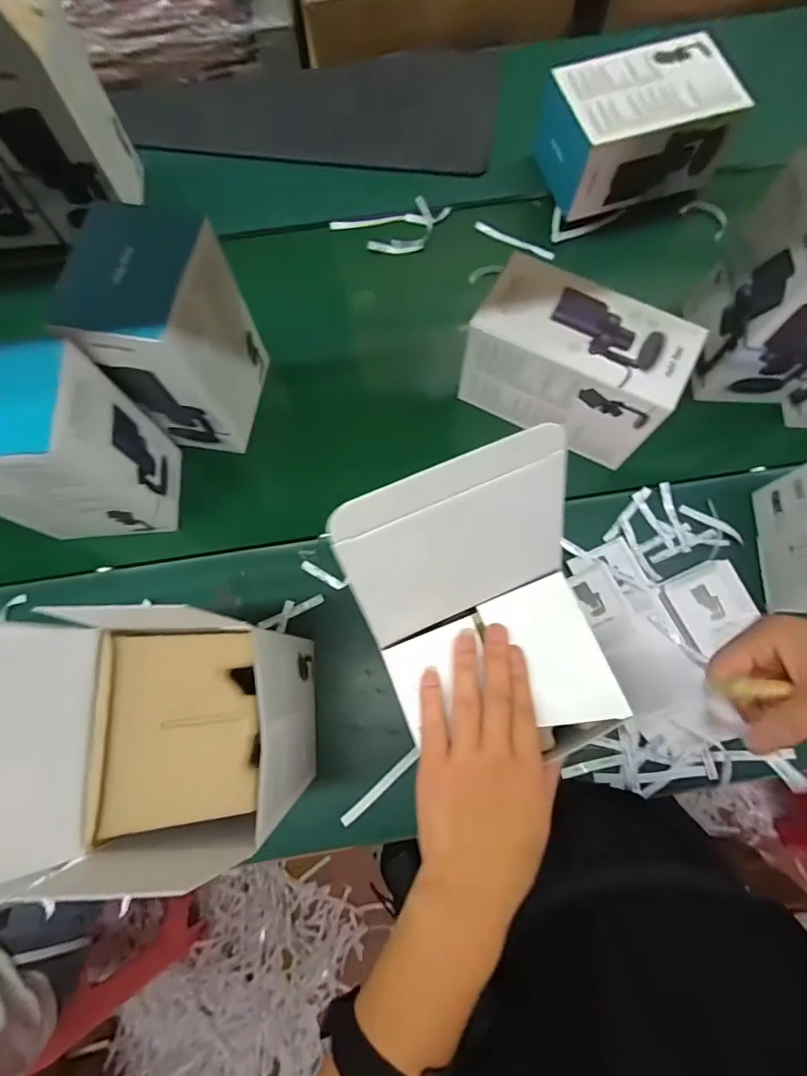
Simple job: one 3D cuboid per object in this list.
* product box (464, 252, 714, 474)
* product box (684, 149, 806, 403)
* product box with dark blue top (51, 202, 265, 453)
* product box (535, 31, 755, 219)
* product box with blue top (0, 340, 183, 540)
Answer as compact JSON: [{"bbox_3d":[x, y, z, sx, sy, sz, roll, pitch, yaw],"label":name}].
[{"bbox_3d":[0.197,-0.205,0.585,0.228,0.137,0.130,25,77,7],"label":"product box"},{"bbox_3d":[0.446,-0.278,0.572,0.124,0.232,0.143,6,75,2],"label":"product box"},{"bbox_3d":[-0.244,-0.216,0.562,0.100,0.218,0.146,10,76,3],"label":"product box with dark blue top"},{"bbox_3d":[0.331,-0.585,0.703,0.227,0.117,0.150,-15,76,-3],"label":"product box"},{"bbox_3d":[-0.366,-0.087,0.531,0.148,0.211,0.125,-4,75,0],"label":"product box with blue top"}]

